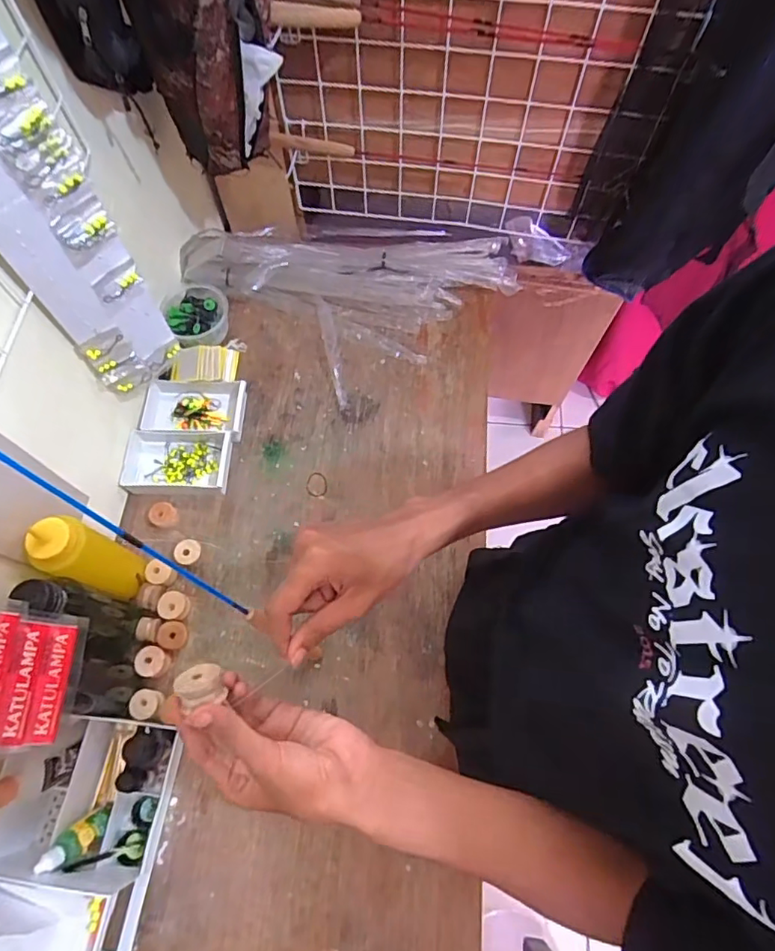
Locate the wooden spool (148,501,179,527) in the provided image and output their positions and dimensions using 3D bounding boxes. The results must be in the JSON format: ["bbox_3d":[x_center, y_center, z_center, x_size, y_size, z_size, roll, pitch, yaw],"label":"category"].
[{"bbox_3d":[-0.305,0.054,0.740,0.031,0.027,0.034,0,67,0],"label":"wooden spool"}]

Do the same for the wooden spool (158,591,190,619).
[{"bbox_3d":[-0.269,0.165,0.687,0.036,0.019,0.033,0,67,0],"label":"wooden spool"}]

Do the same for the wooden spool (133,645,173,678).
[{"bbox_3d":[-0.283,0.226,0.659,0.035,0.027,0.034,0,67,0],"label":"wooden spool"}]

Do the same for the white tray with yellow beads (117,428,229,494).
[{"bbox_3d":[-0.299,-0.020,0.762,0.150,0.026,0.094,2,67,1],"label":"white tray with yellow beads"}]

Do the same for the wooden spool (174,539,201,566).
[{"bbox_3d":[-0.260,0.101,0.711,0.028,0.023,0.032,25,70,10],"label":"wooden spool"}]

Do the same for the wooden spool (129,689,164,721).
[{"bbox_3d":[-0.283,0.269,0.639,0.035,0.014,0.032,0,67,0],"label":"wooden spool"}]

